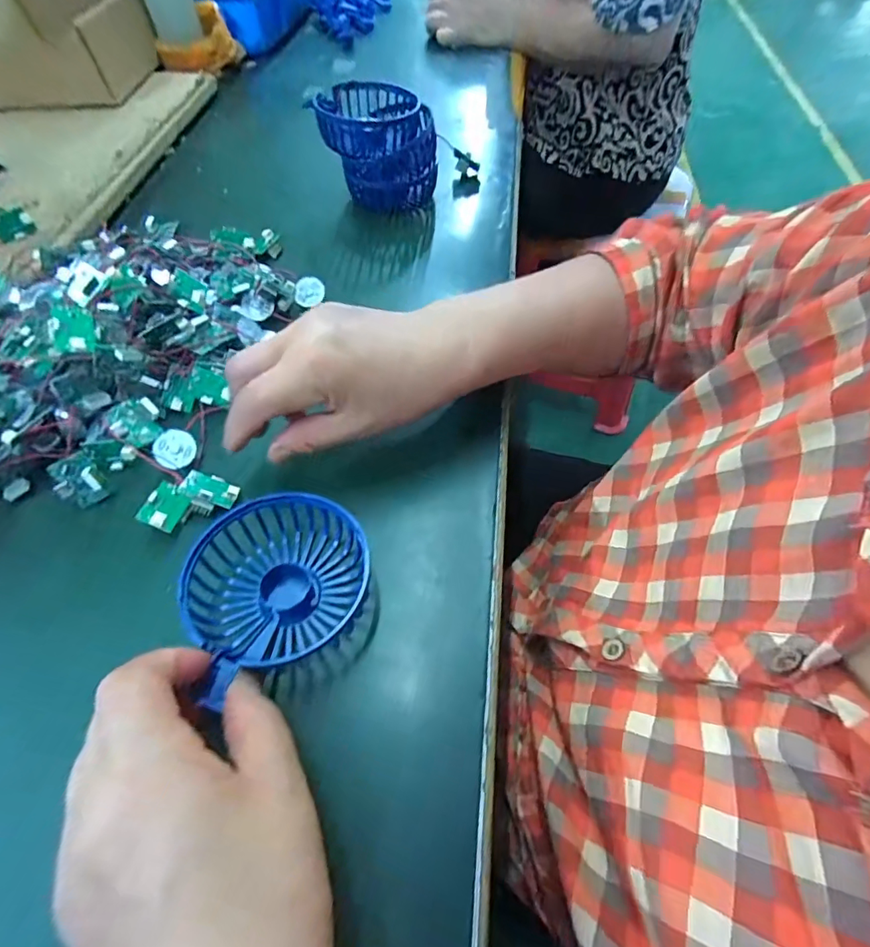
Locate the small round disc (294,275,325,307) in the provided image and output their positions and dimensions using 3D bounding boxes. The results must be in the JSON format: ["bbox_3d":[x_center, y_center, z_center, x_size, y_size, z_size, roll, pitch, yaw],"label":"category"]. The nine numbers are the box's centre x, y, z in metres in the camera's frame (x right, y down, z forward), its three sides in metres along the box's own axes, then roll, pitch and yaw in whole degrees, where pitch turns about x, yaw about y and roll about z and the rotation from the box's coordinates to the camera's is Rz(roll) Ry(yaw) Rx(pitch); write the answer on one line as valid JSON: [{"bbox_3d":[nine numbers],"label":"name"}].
[{"bbox_3d":[-0.098,-0.142,0.374,0.023,0.004,0.021,0,97,0],"label":"small round disc"}]

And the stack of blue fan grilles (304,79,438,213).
[{"bbox_3d":[-0.050,-0.297,0.436,0.100,0.069,0.090,-5,57,-1],"label":"stack of blue fan grilles"}]

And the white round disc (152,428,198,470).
[{"bbox_3d":[-0.161,-0.015,0.297,0.025,0.004,0.024,1,81,-7],"label":"white round disc"}]

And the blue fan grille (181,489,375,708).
[{"bbox_3d":[-0.082,0.053,0.251,0.096,0.028,0.083,-28,61,-15],"label":"blue fan grille"}]

